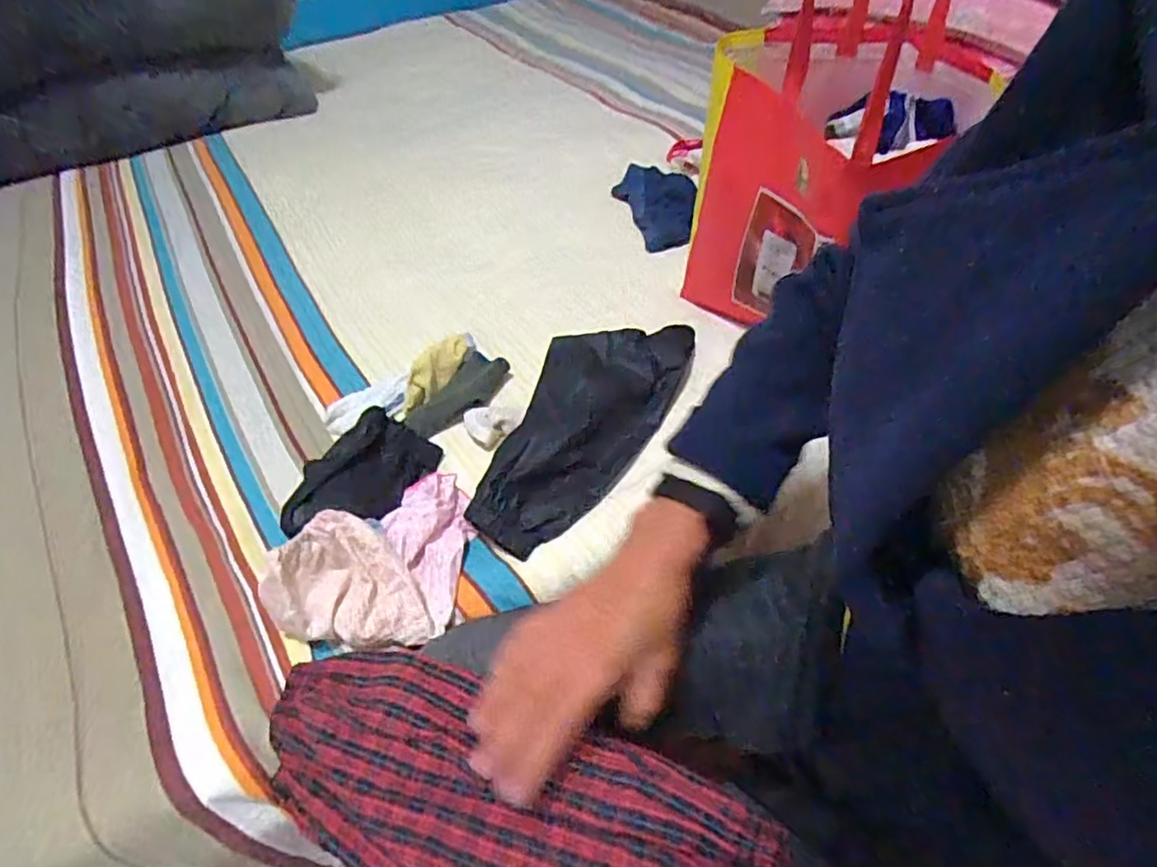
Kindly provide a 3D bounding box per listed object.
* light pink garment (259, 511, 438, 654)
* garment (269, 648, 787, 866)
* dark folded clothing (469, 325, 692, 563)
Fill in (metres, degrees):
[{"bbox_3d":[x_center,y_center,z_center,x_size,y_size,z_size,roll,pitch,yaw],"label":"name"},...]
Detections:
[{"bbox_3d":[-0.190,0.135,0.507,0.106,0.069,0.116,-33,54,-24],"label":"light pink garment"},{"bbox_3d":[-0.061,0.237,0.395,0.366,0.049,0.138,9,53,26],"label":"garment"},{"bbox_3d":[0.009,-0.025,0.685,0.141,0.048,0.366,22,53,21],"label":"dark folded clothing"}]

